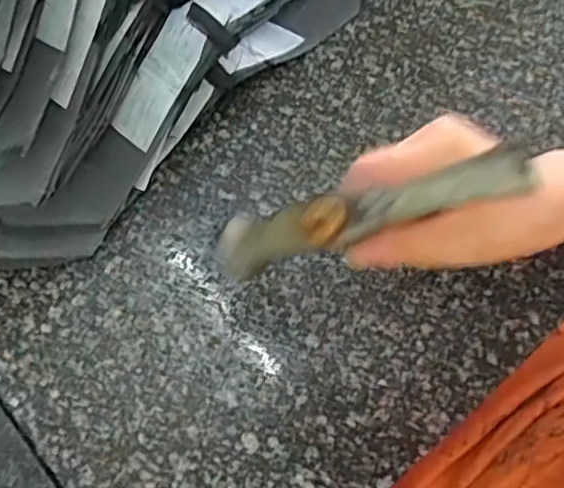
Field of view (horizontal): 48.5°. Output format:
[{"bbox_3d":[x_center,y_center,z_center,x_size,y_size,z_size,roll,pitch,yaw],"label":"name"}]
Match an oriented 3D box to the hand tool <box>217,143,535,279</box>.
[{"bbox_3d":[0.035,-0.013,0.253,0.124,0.012,0.021,-16,74,8],"label":"hand tool"}]

